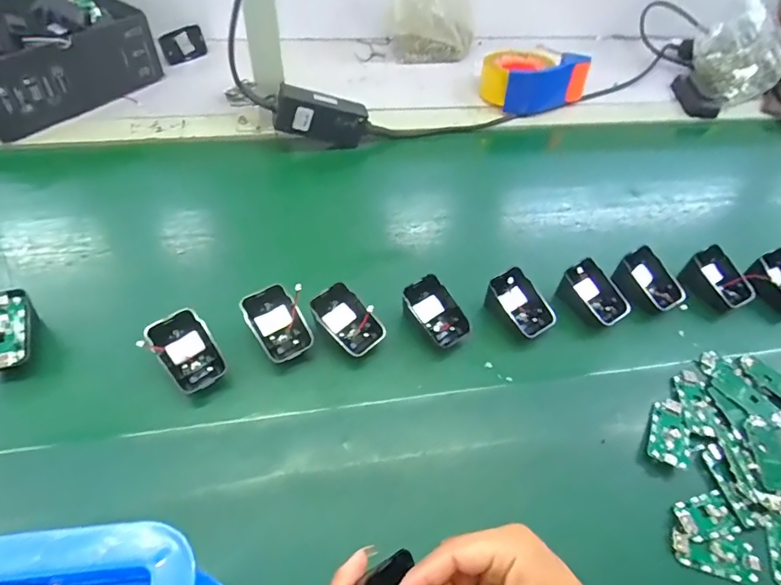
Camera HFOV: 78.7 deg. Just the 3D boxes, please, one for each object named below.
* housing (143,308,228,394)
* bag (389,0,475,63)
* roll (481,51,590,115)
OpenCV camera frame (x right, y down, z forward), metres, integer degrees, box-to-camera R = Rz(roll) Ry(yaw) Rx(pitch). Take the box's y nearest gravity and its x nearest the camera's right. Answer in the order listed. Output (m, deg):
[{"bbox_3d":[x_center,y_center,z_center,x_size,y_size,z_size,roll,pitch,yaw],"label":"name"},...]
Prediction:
[{"bbox_3d":[-0.175,0.050,0.414,0.044,0.014,0.069,-32,89,-21],"label":"housing"},{"bbox_3d":[0.070,-0.456,0.754,0.146,0.160,0.075,1,52,-5],"label":"bag"},{"bbox_3d":[0.212,-0.328,0.734,0.142,0.074,0.099,-12,54,-15],"label":"roll"}]

